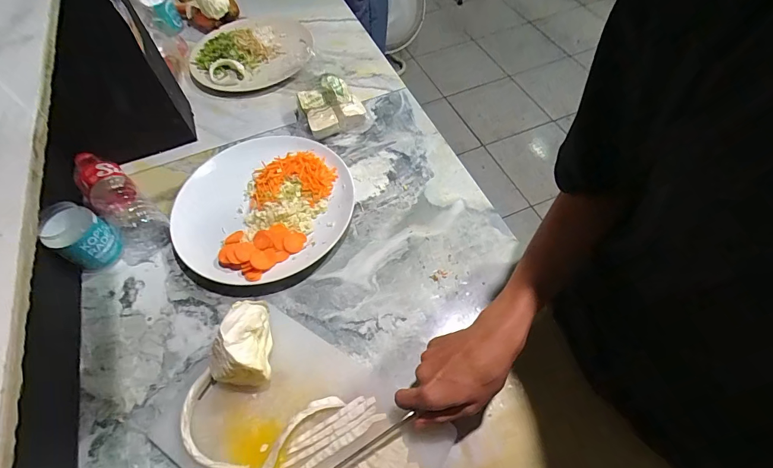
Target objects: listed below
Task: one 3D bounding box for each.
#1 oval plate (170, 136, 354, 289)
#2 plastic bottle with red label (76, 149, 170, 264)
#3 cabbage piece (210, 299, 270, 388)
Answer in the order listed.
[{"bbox_3d":[-0.181,-0.043,0.580,0.237,0.037,0.263,25,62,17],"label":"oval plate"},{"bbox_3d":[-0.406,-0.049,0.575,0.203,0.067,0.074,38,67,23],"label":"plastic bottle with red label"},{"bbox_3d":[-0.169,0.129,0.449,0.065,0.071,0.090,-9,58,-3],"label":"cabbage piece"}]

